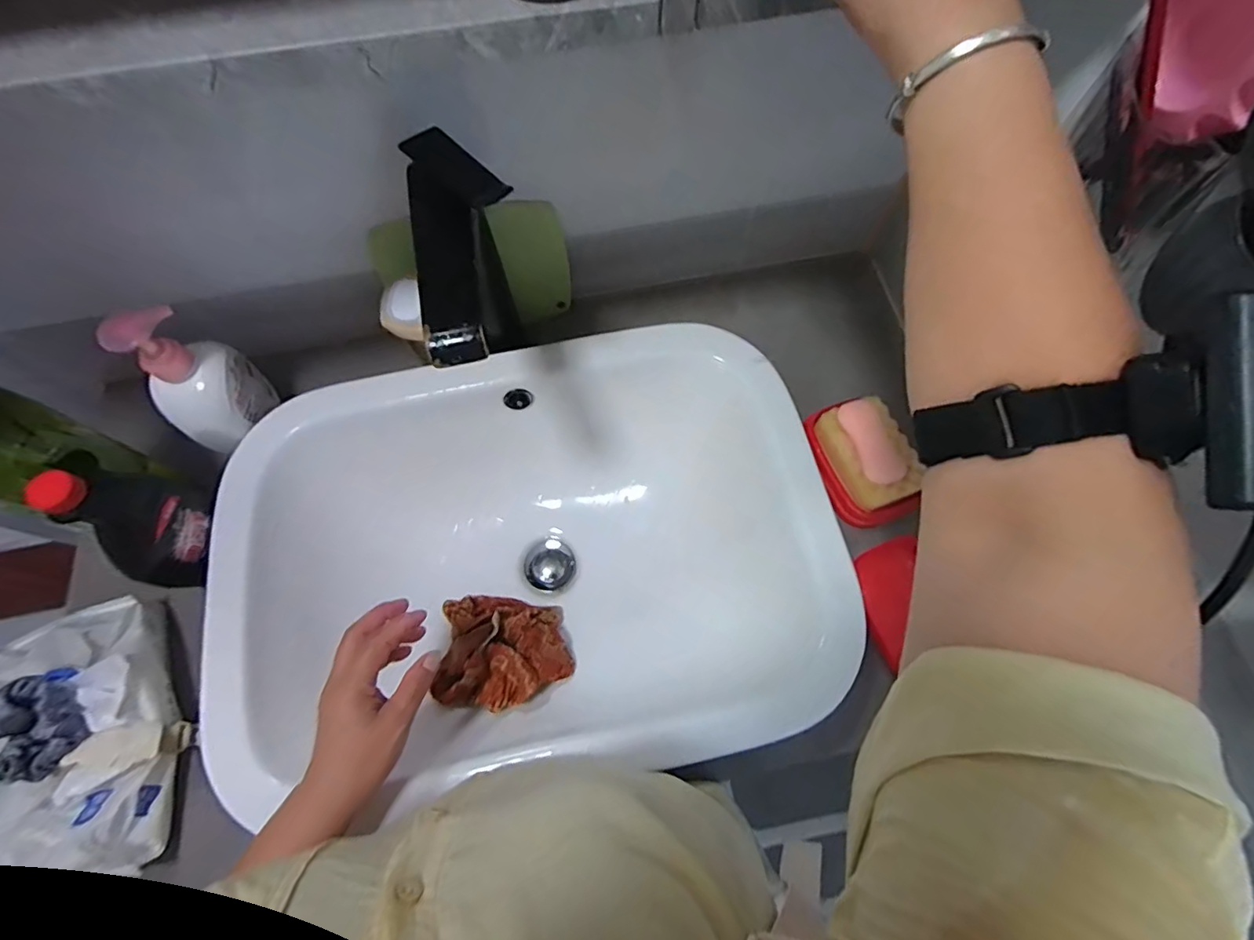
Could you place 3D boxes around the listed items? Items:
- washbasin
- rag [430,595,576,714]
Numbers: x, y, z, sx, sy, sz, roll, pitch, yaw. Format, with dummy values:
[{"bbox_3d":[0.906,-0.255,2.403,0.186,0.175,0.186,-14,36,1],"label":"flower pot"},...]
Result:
[{"bbox_3d":[-0.091,0.090,0.556,0.540,0.151,0.408,-13,69,-4],"label":"washbasin"},{"bbox_3d":[-0.122,0.184,0.550,0.135,0.068,0.121,-3,51,12],"label":"rag"}]

